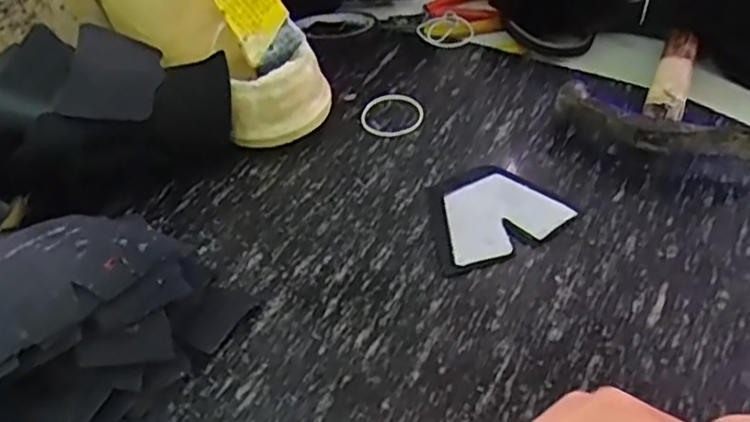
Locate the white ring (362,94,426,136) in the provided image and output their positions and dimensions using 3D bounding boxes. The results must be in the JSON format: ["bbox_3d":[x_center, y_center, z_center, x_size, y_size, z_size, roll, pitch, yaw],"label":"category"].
[{"bbox_3d":[0.012,-0.071,0.497,0.046,0.004,0.046,-2,46,2],"label":"white ring"}]

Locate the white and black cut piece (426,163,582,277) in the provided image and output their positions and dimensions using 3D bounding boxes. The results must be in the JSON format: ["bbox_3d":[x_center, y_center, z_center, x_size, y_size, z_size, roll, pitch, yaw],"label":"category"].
[{"bbox_3d":[0.072,0.000,0.427,0.089,0.005,0.072,-19,48,-15],"label":"white and black cut piece"}]

